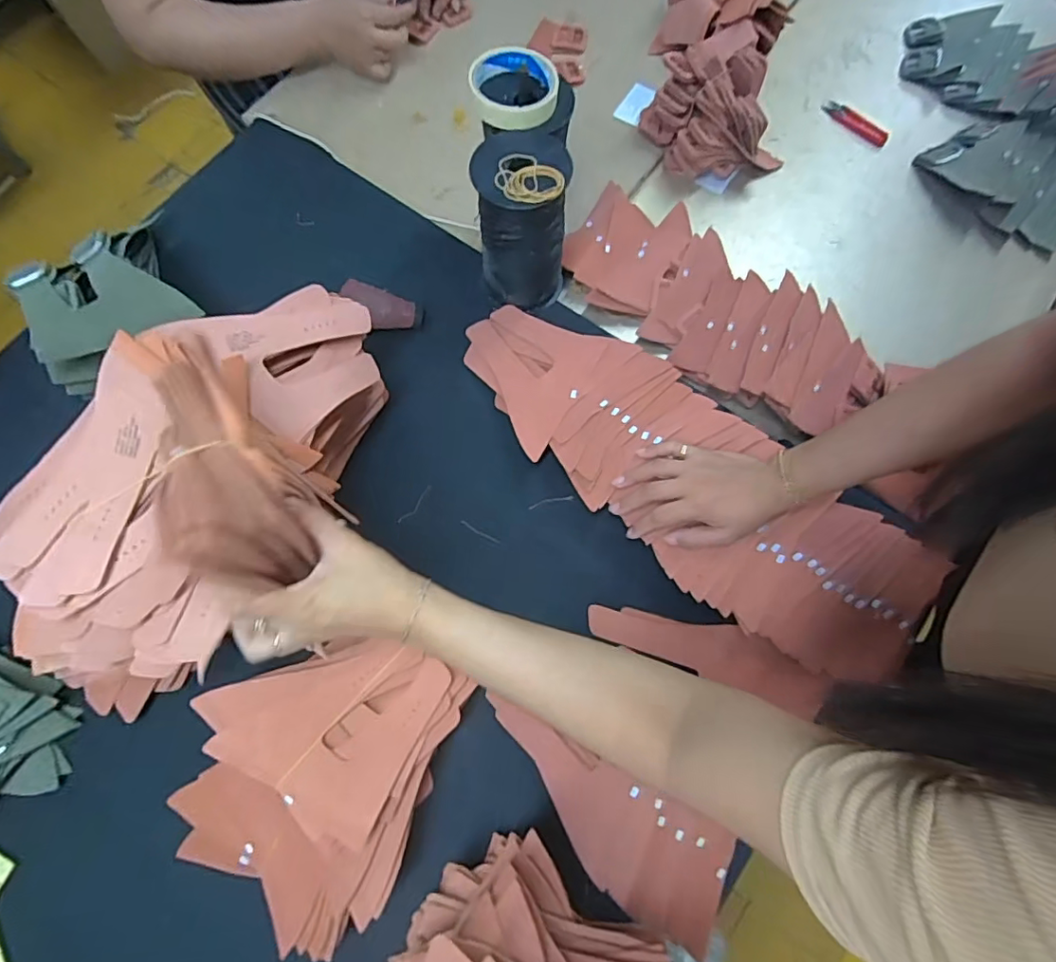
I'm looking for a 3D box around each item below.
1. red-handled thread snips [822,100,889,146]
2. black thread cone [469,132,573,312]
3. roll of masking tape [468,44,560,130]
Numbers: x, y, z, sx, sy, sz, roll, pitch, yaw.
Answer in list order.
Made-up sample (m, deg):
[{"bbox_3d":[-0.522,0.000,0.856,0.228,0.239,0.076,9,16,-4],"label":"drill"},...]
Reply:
[{"bbox_3d":[0.468,-0.515,0.788,0.104,0.006,0.030,42,78,11],"label":"red-handled thread snips"},{"bbox_3d":[-0.006,-0.276,0.598,0.090,0.154,0.095,0,74,0],"label":"black thread cone"},{"bbox_3d":[-0.014,-0.398,0.552,0.086,0.022,0.088,0,74,0],"label":"roll of masking tape"}]

